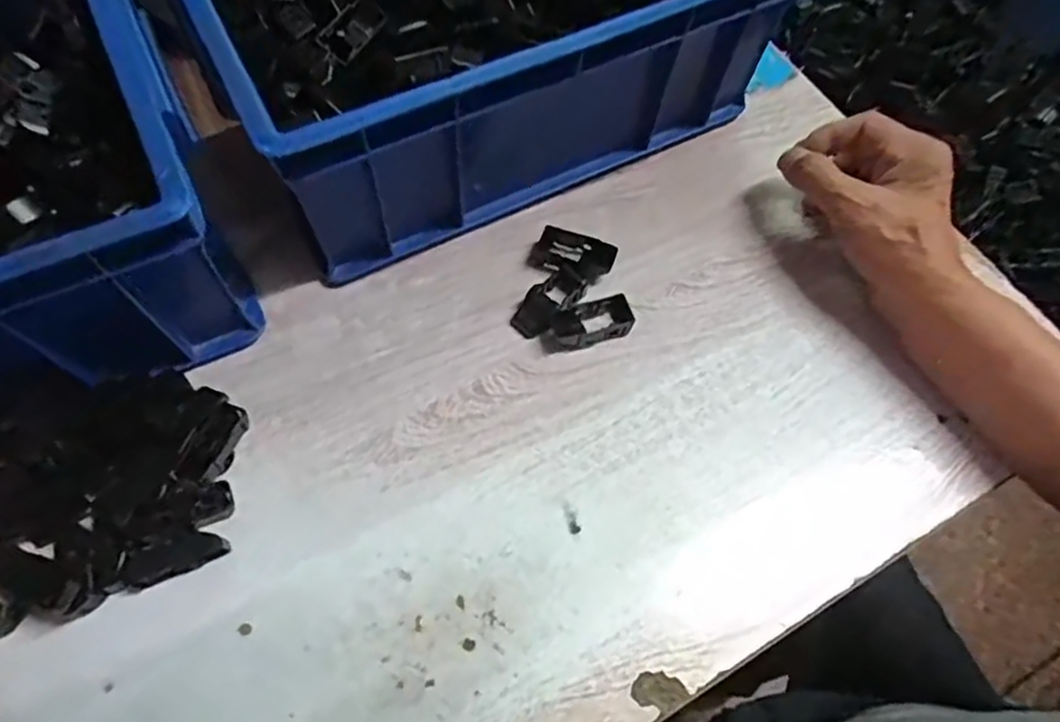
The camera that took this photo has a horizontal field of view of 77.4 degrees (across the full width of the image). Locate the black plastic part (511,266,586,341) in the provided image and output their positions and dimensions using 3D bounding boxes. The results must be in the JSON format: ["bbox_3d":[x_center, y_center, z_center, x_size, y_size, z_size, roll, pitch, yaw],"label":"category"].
[{"bbox_3d":[0.011,-0.038,0.418,0.024,0.014,0.050,38,70,14],"label":"black plastic part"}]

